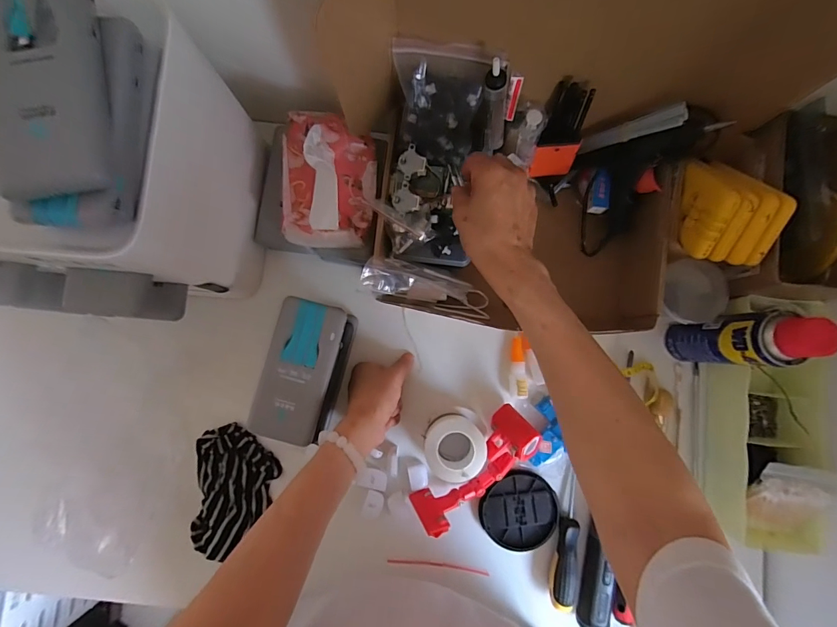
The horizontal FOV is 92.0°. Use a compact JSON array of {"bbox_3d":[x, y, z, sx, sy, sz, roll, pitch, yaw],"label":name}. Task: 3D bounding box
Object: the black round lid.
[{"bbox_3d":[0.117,0.230,0.471,0.086,0.011,0.086,0,85,0],"label":"black round lid"}]

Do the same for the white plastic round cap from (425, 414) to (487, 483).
[{"bbox_3d":[0.040,0.147,0.450,0.065,0.057,0.063,0,85,0],"label":"white plastic round cap"}]

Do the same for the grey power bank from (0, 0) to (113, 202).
[{"bbox_3d":[-0.236,-0.146,0.256,0.067,0.015,0.139,-10,85,-1],"label":"grey power bank"}]

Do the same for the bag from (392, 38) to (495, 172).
[{"bbox_3d":[0.019,-0.198,0.401,0.085,0.131,0.034,-1,52,-4],"label":"bag"}]

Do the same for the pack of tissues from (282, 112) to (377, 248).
[{"bbox_3d":[-0.098,-0.142,0.418,0.102,0.058,0.134,1,85,0],"label":"pack of tissues"}]

